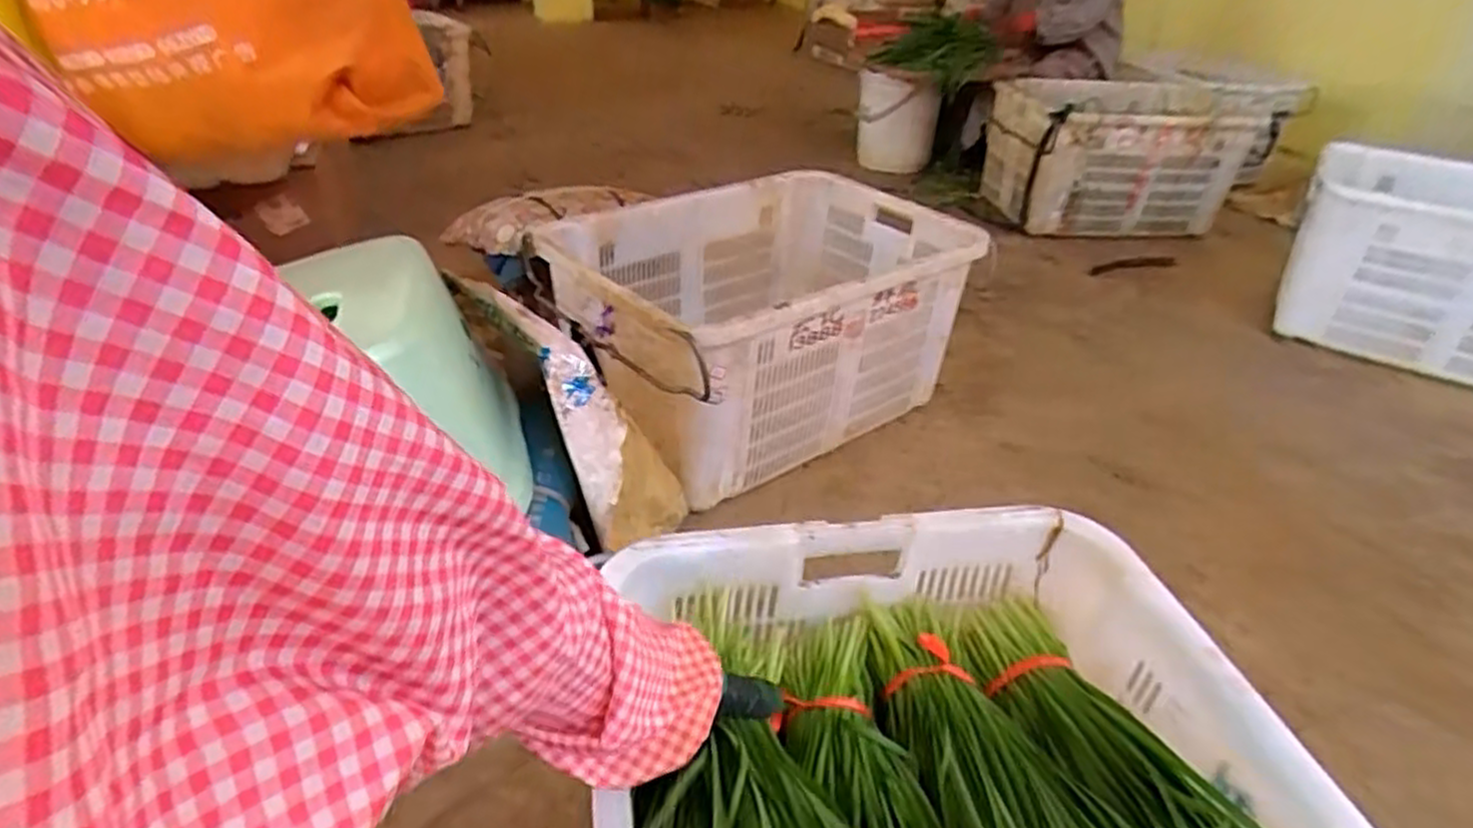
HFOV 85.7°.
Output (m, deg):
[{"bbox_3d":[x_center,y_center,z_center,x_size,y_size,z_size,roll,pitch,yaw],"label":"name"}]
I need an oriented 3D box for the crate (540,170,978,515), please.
[{"bbox_3d":[0.056,-0.197,1.454,0.772,0.306,0.507,-23,44,-37],"label":"crate"}]

